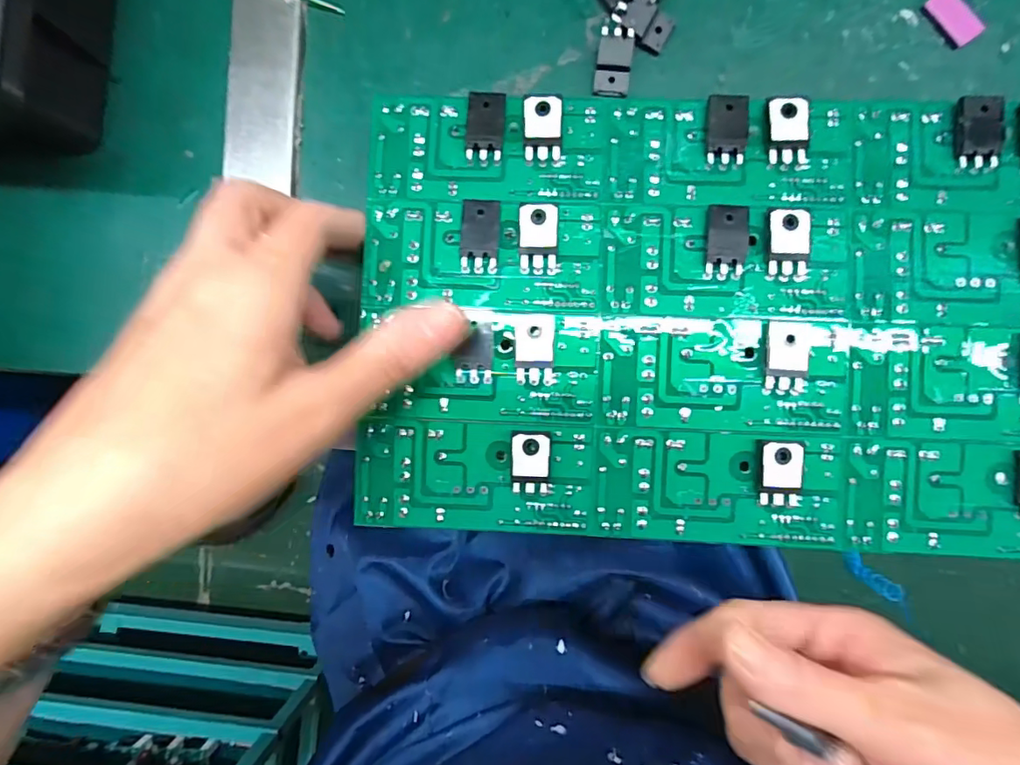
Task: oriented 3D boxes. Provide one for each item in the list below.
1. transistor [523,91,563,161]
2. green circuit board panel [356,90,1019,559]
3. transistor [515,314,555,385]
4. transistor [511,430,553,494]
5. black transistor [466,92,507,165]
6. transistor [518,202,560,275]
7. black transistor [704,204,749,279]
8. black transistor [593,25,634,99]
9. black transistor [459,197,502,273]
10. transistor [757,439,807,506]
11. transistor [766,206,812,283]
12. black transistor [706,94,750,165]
[{"bbox_3d":[0.013,-0.102,0.210,0.015,0.006,0.025,2,90,3],"label":"transistor"},{"bbox_3d":[0.082,-0.025,0.205,0.277,0.017,0.172,2,85,4],"label":"green circuit board panel"},{"bbox_3d":[0.010,-0.013,0.205,0.015,0.007,0.026,2,90,3],"label":"transistor"},{"bbox_3d":[0.008,0.031,0.205,0.015,0.008,0.024,3,90,3],"label":"transistor"},{"bbox_3d":[-0.010,-0.103,0.212,0.015,0.006,0.027,4,90,3],"label":"black transistor"},{"bbox_3d":[0.011,-0.057,0.207,0.015,0.006,0.027,2,90,3],"label":"transistor"},{"bbox_3d":[0.083,-0.054,0.203,0.015,0.006,0.027,5,90,3],"label":"black transistor"},{"bbox_3d":[0.046,-0.141,0.232,0.015,0.004,0.027,6,110,6],"label":"black transistor"},{"bbox_3d":[-0.012,-0.058,0.208,0.015,0.007,0.027,3,90,3],"label":"black transistor"},{"bbox_3d":[0.104,0.034,0.201,0.017,0.006,0.025,-1,90,3],"label":"transistor"},{"bbox_3d":[0.107,-0.054,0.202,0.015,0.006,0.028,0,90,3],"label":"transistor"},{"bbox_3d":[0.085,-0.100,0.207,0.015,0.005,0.027,4,90,3],"label":"black transistor"}]

